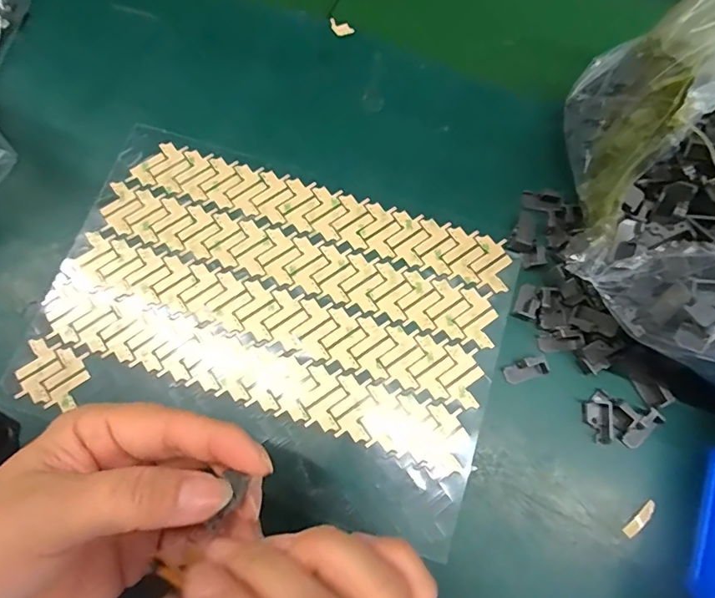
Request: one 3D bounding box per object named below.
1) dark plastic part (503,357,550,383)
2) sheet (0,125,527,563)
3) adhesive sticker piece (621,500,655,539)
[{"bbox_3d":[0.089,0.036,0.250,0.021,0.011,0.010,-17,74,-5],"label":"dark plastic part"},{"bbox_3d":[-0.046,0.011,0.263,0.244,0.004,0.173,19,76,5],"label":"sheet"},{"bbox_3d":[0.140,0.109,0.235,0.021,0.004,0.006,-41,68,-8],"label":"adhesive sticker piece"}]

